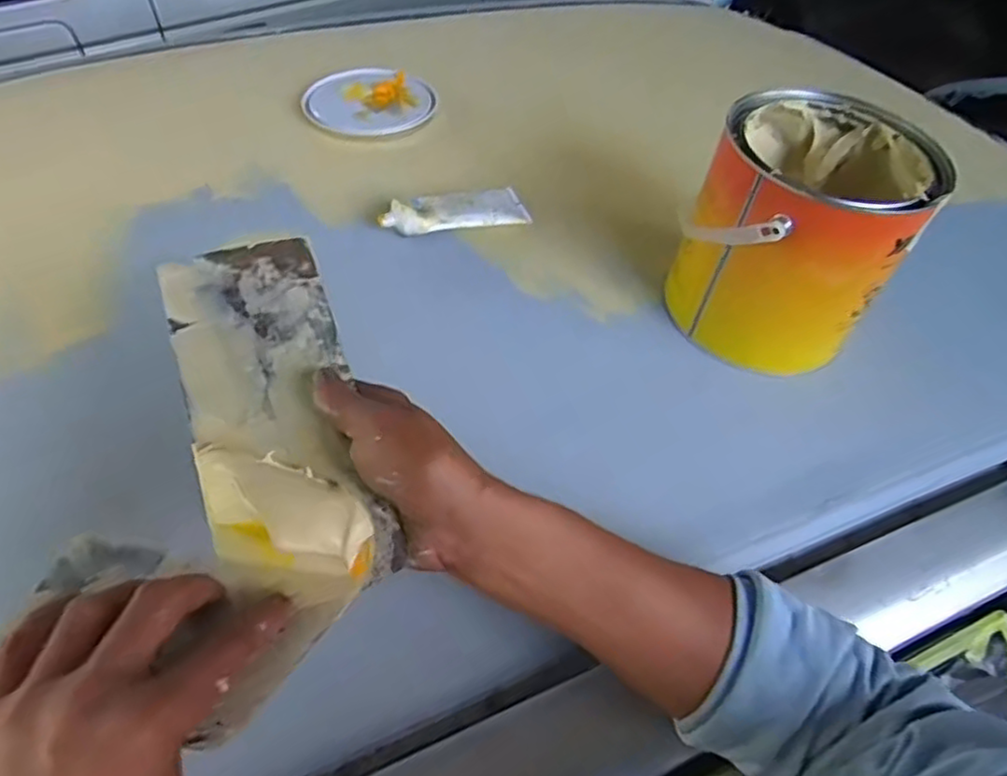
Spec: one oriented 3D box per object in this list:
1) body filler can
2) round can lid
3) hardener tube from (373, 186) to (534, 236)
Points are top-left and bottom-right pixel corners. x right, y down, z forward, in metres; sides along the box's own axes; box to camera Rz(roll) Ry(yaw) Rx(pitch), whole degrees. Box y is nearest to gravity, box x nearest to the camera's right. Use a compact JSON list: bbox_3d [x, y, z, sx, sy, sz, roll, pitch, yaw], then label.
[{"bbox_3d":[0.225,-0.113,0.536,0.145,0.169,0.152,3,49,-4],"label":"body filler can"},{"bbox_3d":[-0.150,-0.323,0.766,0.142,0.011,0.140,3,49,-4],"label":"round can lid"},{"bbox_3d":[-0.044,-0.166,0.637,0.139,0.024,0.047,-13,51,-17],"label":"hardener tube"}]

